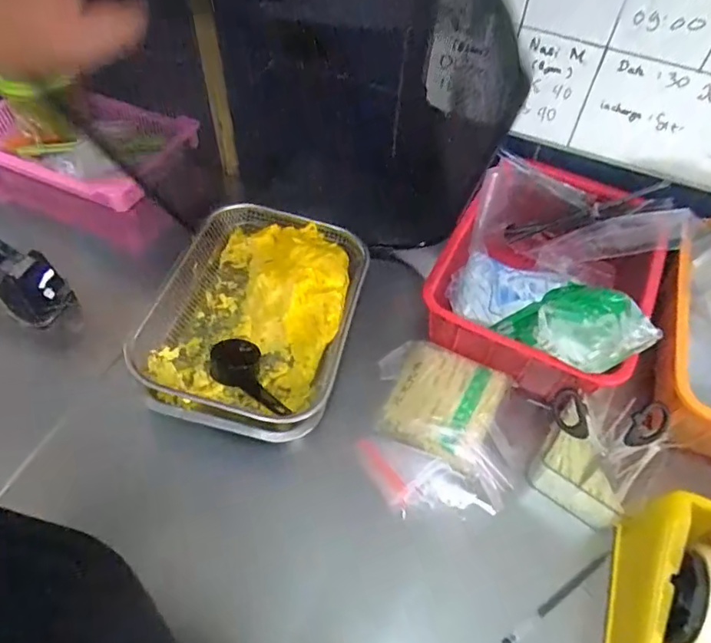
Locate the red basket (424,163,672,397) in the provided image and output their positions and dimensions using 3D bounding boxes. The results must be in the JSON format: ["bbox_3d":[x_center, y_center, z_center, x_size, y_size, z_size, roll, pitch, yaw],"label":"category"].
[{"bbox_3d":[0.231,-0.060,0.642,0.221,0.099,0.292,28,57,16],"label":"red basket"}]

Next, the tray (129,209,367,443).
[{"bbox_3d":[-0.123,-0.013,0.648,0.238,0.059,0.310,11,54,5],"label":"tray"}]

